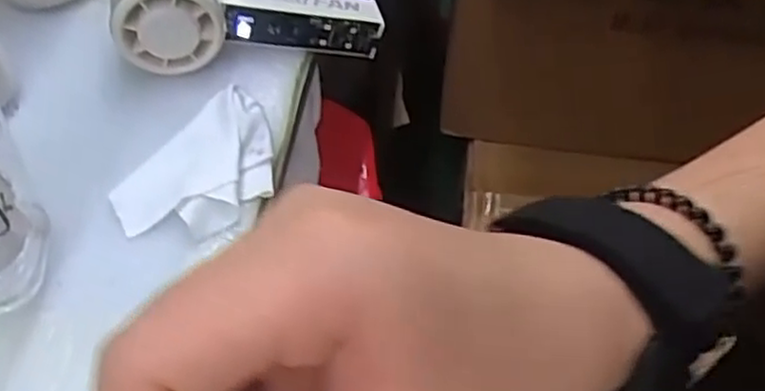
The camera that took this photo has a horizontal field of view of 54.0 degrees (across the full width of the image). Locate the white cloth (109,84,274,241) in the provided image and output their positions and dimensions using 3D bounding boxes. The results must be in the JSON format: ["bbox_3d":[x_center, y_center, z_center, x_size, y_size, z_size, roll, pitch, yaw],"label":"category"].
[{"bbox_3d":[-0.083,-0.013,0.367,0.052,0.015,0.093,29,54,20],"label":"white cloth"}]

